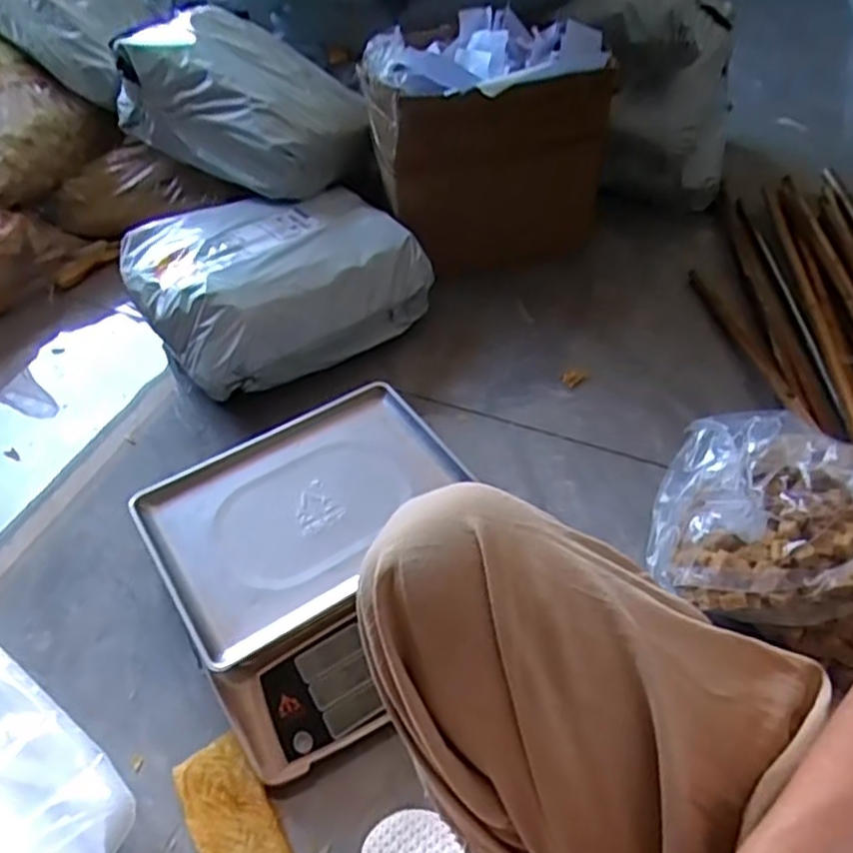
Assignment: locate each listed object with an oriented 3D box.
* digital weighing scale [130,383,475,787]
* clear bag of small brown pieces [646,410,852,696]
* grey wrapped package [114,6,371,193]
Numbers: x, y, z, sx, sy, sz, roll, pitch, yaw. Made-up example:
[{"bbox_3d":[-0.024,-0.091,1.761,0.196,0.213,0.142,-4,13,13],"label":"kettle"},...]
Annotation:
[{"bbox_3d":[-0.101,0.142,0.803,0.327,0.116,0.333,-27,52,-22],"label":"digital weighing scale"},{"bbox_3d":[0.372,0.115,0.761,0.264,0.126,0.205,29,54,25],"label":"clear bag of small brown pieces"},{"bbox_3d":[-0.280,-0.549,1.205,0.371,0.170,0.289,29,54,25],"label":"grey wrapped package"}]

